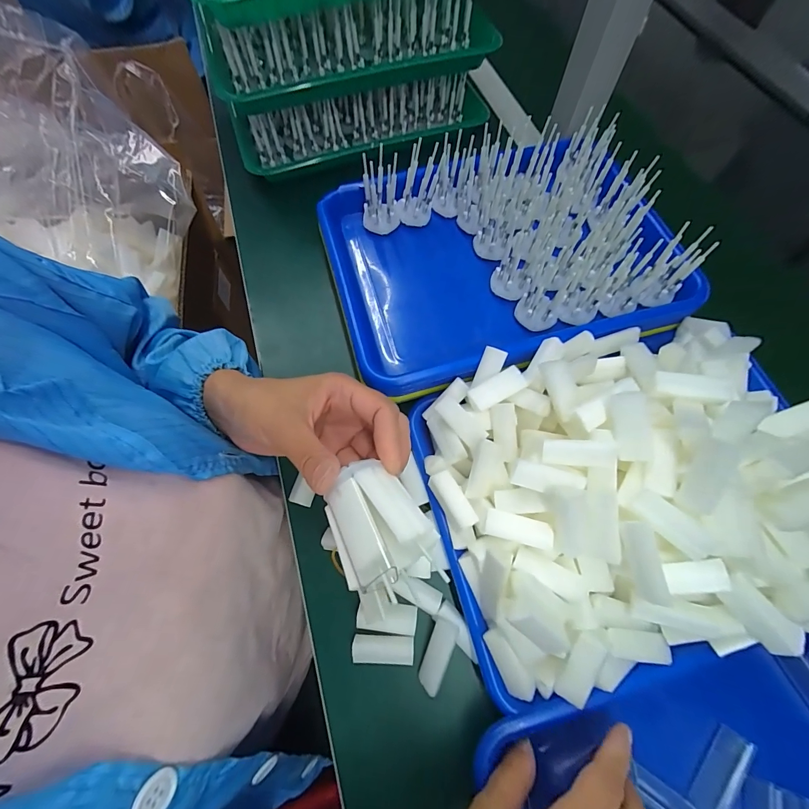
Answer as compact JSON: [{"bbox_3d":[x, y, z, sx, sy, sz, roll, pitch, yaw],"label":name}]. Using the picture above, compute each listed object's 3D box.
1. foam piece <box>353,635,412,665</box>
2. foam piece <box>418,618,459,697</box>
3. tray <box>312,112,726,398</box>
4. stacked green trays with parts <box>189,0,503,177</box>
[{"bbox_3d":[-0.016,0.184,0.276,0.045,0.012,0.019,1,67,0],"label":"foam piece"},{"bbox_3d":[0.024,0.184,0.272,0.016,0.010,0.047,21,68,8],"label":"foam piece"},{"bbox_3d":[0.091,-0.157,0.361,0.322,0.073,0.245,-16,68,-7],"label":"tray"},{"bbox_3d":[-0.067,-0.453,0.427,0.331,0.188,0.221,-18,68,-8],"label":"stacked green trays with parts"}]

